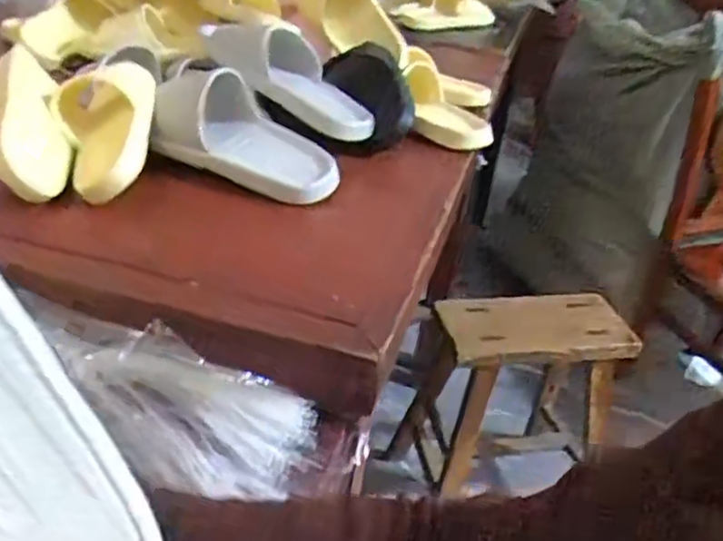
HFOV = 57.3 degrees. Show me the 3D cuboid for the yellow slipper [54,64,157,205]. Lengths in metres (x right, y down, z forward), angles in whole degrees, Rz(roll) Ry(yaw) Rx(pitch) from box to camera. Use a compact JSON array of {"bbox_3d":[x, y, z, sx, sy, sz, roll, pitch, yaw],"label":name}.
[{"bbox_3d":[-0.279,-0.158,0.702,0.062,0.113,0.214,37,24,-44],"label":"yellow slipper"}]

